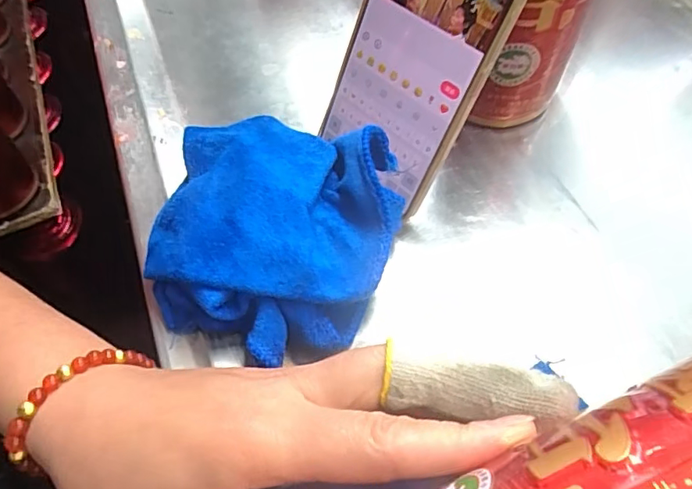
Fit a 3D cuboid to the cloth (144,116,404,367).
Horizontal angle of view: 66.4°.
[{"bbox_3d":[-0.042,-0.012,0.267,0.127,0.040,0.117,15,61,15],"label":"cloth"}]

